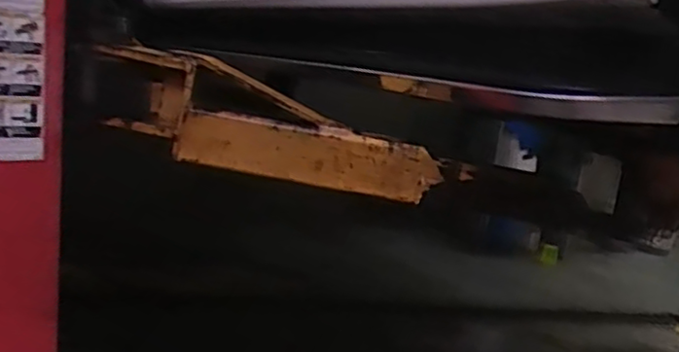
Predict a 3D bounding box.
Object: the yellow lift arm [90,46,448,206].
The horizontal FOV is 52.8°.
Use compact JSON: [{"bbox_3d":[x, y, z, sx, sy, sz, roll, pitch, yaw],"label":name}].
[{"bbox_3d":[-0.131,-0.086,1.195,0.612,0.198,0.132,9,13,11],"label":"yellow lift arm"}]

